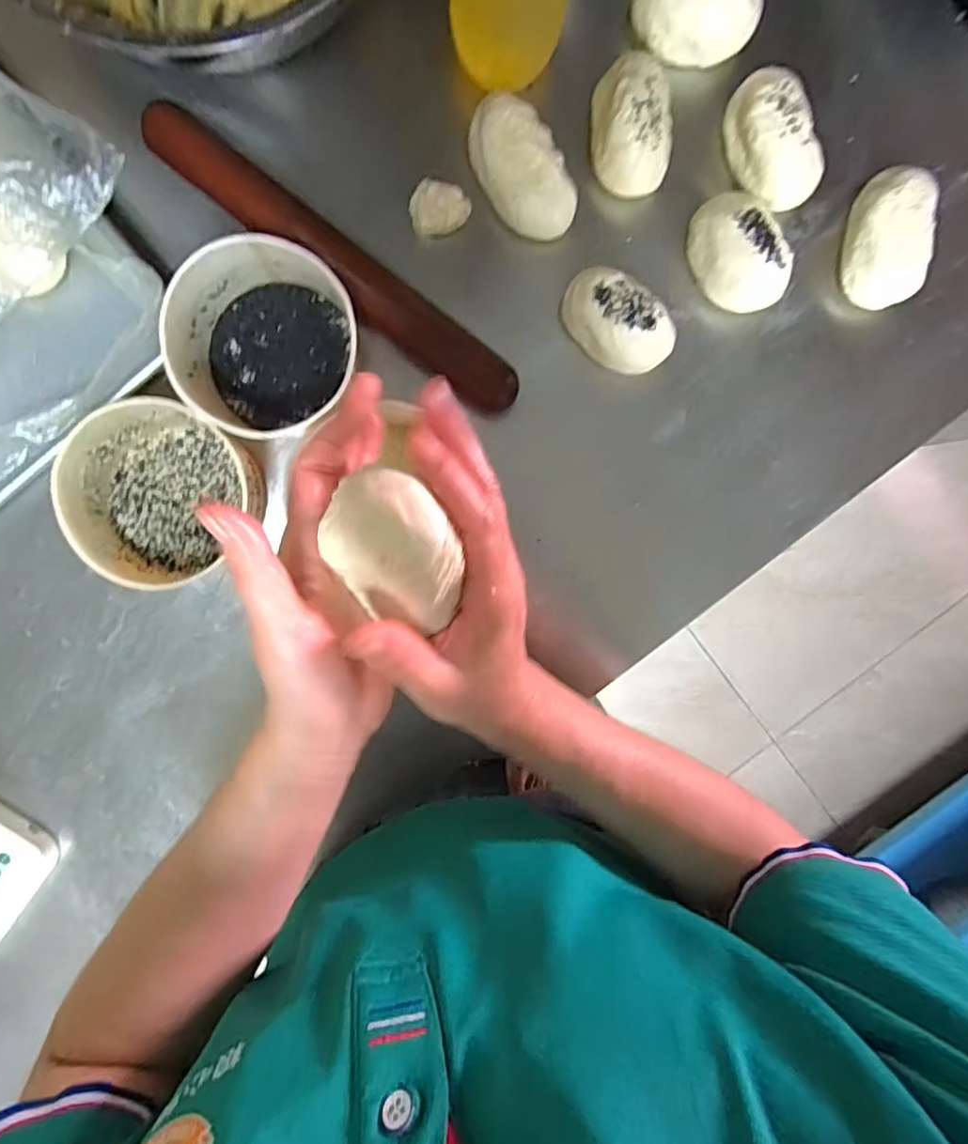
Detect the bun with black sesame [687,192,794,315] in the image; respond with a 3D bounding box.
[{"bbox_3d":[0.192,-0.242,0.442,0.052,0.048,0.086,-26,99,1],"label":"bun with black sesame"}]

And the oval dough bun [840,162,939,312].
[{"bbox_3d":[0.309,-0.255,0.444,0.052,0.044,0.094,-6,98,-2],"label":"oval dough bun"}]

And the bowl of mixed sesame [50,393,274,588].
[{"bbox_3d":[-0.239,-0.059,0.433,0.121,0.063,0.130,0,98,-3],"label":"bowl of mixed sesame"}]

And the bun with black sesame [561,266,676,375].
[{"bbox_3d":[0.100,-0.189,0.443,0.087,0.049,0.054,44,93,-8],"label":"bun with black sesame"}]

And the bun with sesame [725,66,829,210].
[{"bbox_3d":[0.216,-0.323,0.432,0.047,0.041,0.094,-32,99,1],"label":"bun with sesame"}]

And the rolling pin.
[{"bbox_3d":[-0.108,-0.229,0.433,0.316,0.029,0.042,38,94,-8],"label":"rolling pin"}]

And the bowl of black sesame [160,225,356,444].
[{"bbox_3d":[-0.162,-0.165,0.431,0.116,0.071,0.136,7,98,-4],"label":"bowl of black sesame"}]

